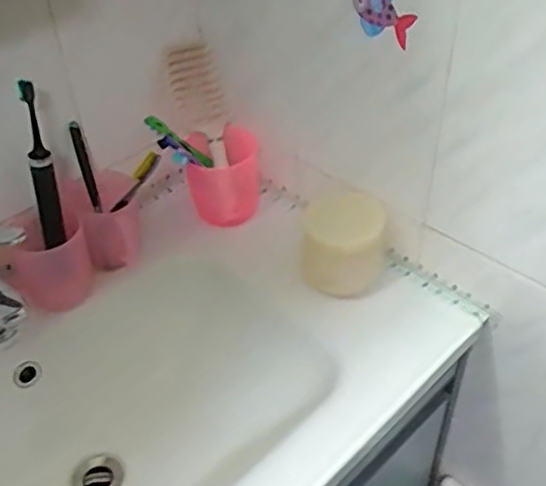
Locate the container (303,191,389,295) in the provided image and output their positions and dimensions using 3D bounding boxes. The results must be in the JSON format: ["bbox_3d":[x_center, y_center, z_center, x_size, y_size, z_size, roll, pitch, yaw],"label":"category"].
[{"bbox_3d":[0.085,0.009,0.775,0.091,0.119,0.095,-3,46,3],"label":"container"}]

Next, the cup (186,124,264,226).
[{"bbox_3d":[-0.063,-0.094,0.890,0.089,0.107,0.090,-3,46,3],"label":"cup"}]

